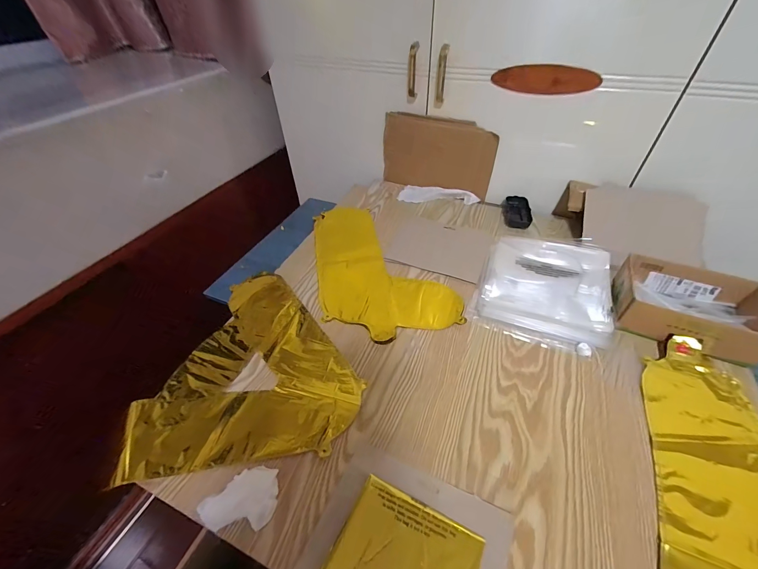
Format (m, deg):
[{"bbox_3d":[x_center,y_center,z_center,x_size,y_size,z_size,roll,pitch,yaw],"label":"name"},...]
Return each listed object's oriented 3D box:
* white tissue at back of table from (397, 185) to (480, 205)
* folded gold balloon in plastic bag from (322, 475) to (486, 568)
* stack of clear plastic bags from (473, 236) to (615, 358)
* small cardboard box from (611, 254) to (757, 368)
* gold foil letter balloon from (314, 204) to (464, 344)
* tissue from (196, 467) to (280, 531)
[{"bbox_3d":[0.149,-0.225,0.804,0.194,0.032,0.055,13,47,14],"label":"white tissue at back of table"},{"bbox_3d":[0.020,0.287,0.320,0.138,0.015,0.128,20,49,21],"label":"folded gold balloon in plastic bag"},{"bbox_3d":[0.316,-0.009,0.606,0.216,0.023,0.300,18,48,19],"label":"stack of clear plastic bags"},{"bbox_3d":[0.500,0.034,0.524,0.181,0.063,0.146,21,50,21],"label":"small cardboard box"},{"bbox_3d":[-0.013,-0.054,0.676,0.234,0.006,0.413,-12,46,-9],"label":"gold foil letter balloon"},{"bbox_3d":[-0.163,0.250,0.375,0.085,0.006,0.060,-2,45,1],"label":"tissue"}]

